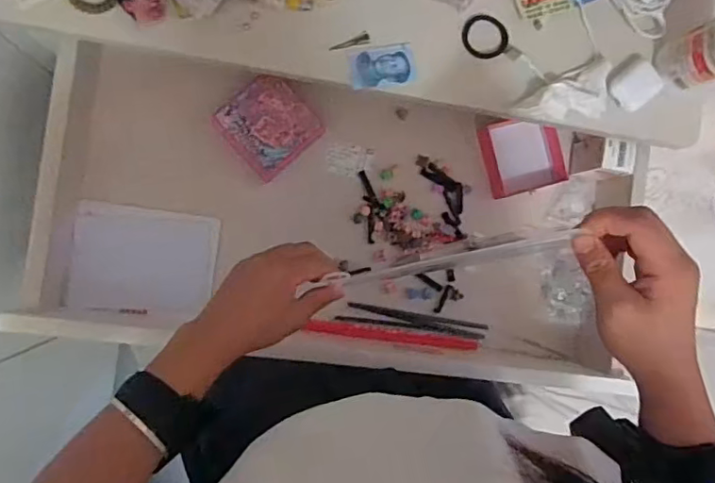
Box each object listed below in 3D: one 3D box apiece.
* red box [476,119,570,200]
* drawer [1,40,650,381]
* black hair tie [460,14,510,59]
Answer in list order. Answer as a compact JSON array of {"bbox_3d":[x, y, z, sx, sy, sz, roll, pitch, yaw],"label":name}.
[{"bbox_3d":[0.206,-0.109,0.698,0.096,0.048,0.090,-16,92,-9],"label":"red box"},{"bbox_3d":[-0.008,-0.027,0.652,0.654,0.111,0.310,8,88,-9],"label":"drawer"},{"bbox_3d":[0.137,-0.217,0.581,0.045,0.010,0.049,-36,89,1],"label":"black hair tie"}]

